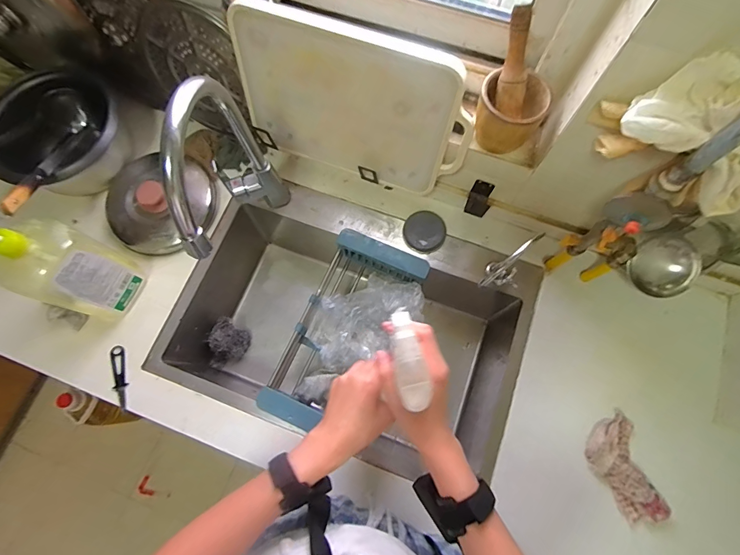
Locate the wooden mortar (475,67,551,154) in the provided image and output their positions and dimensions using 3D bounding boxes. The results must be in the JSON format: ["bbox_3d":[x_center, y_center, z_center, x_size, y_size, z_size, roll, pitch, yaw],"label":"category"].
[{"bbox_3d":[0.215,-0.251,0.607,0.099,0.097,0.090,6,73,3],"label":"wooden mortar"}]

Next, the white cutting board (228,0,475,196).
[{"bbox_3d":[-0.032,-0.276,0.649,0.391,0.276,0.017,19,61,6],"label":"white cutting board"}]

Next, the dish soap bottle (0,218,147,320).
[{"bbox_3d":[-0.494,-0.019,0.615,0.091,0.296,0.118,25,75,8],"label":"dish soap bottle"}]

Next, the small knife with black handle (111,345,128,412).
[{"bbox_3d":[-0.457,0.183,0.705,0.025,0.010,0.117,-15,73,-3],"label":"small knife with black handle"}]

